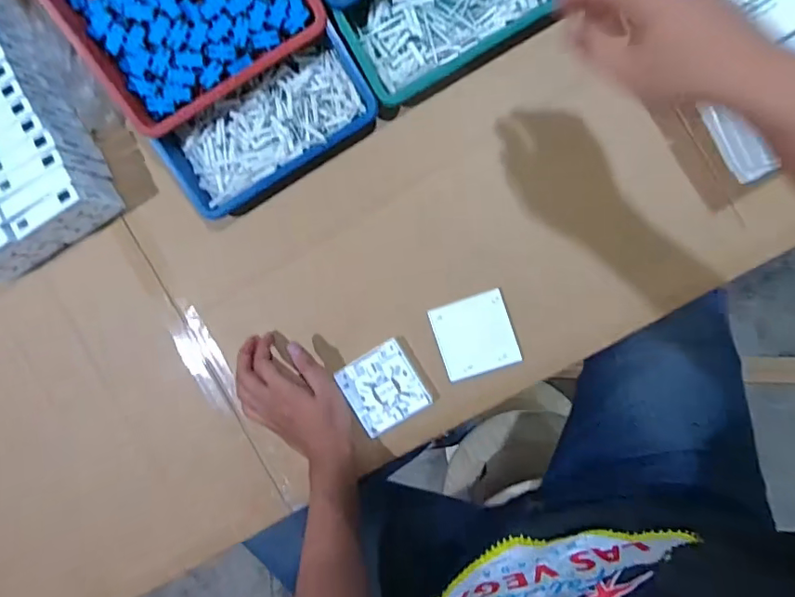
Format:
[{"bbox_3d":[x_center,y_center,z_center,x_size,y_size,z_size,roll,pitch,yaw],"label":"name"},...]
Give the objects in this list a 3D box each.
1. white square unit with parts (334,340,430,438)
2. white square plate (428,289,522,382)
[{"bbox_3d":[-0.017,0.106,0.618,0.086,0.013,0.091,-33,89,8],"label":"white square unit with parts"},{"bbox_3d":[0.090,0.043,0.606,0.088,0.011,0.089,-18,91,8],"label":"white square plate"}]

